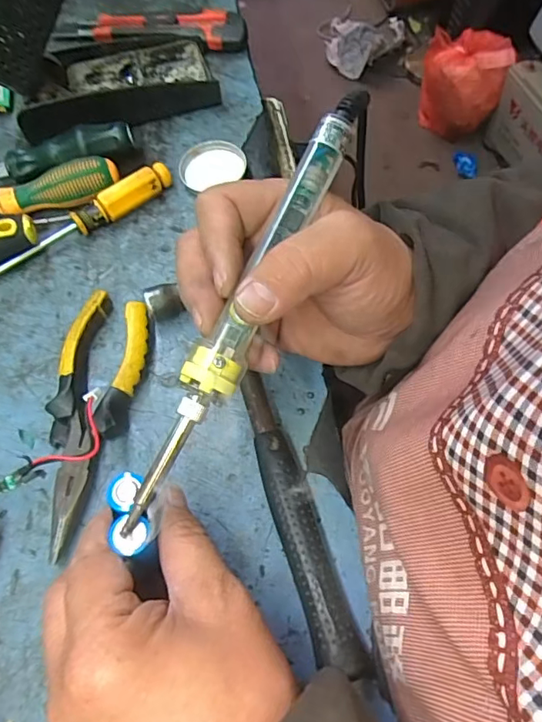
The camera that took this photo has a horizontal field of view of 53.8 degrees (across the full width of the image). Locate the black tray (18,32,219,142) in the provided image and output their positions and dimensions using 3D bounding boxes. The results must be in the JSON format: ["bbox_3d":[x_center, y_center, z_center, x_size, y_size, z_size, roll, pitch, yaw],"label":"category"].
[{"bbox_3d":[-0.128,-0.231,0.443,0.155,0.035,0.081,-19,64,-7],"label":"black tray"}]

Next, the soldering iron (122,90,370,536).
[{"bbox_3d":[-0.006,-0.033,0.246,0.021,0.021,0.230,24,80,14],"label":"soldering iron"}]

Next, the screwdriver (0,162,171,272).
[{"bbox_3d":[-0.133,-0.100,0.385,0.142,0.023,0.016,-36,67,-15],"label":"screwdriver"}]

